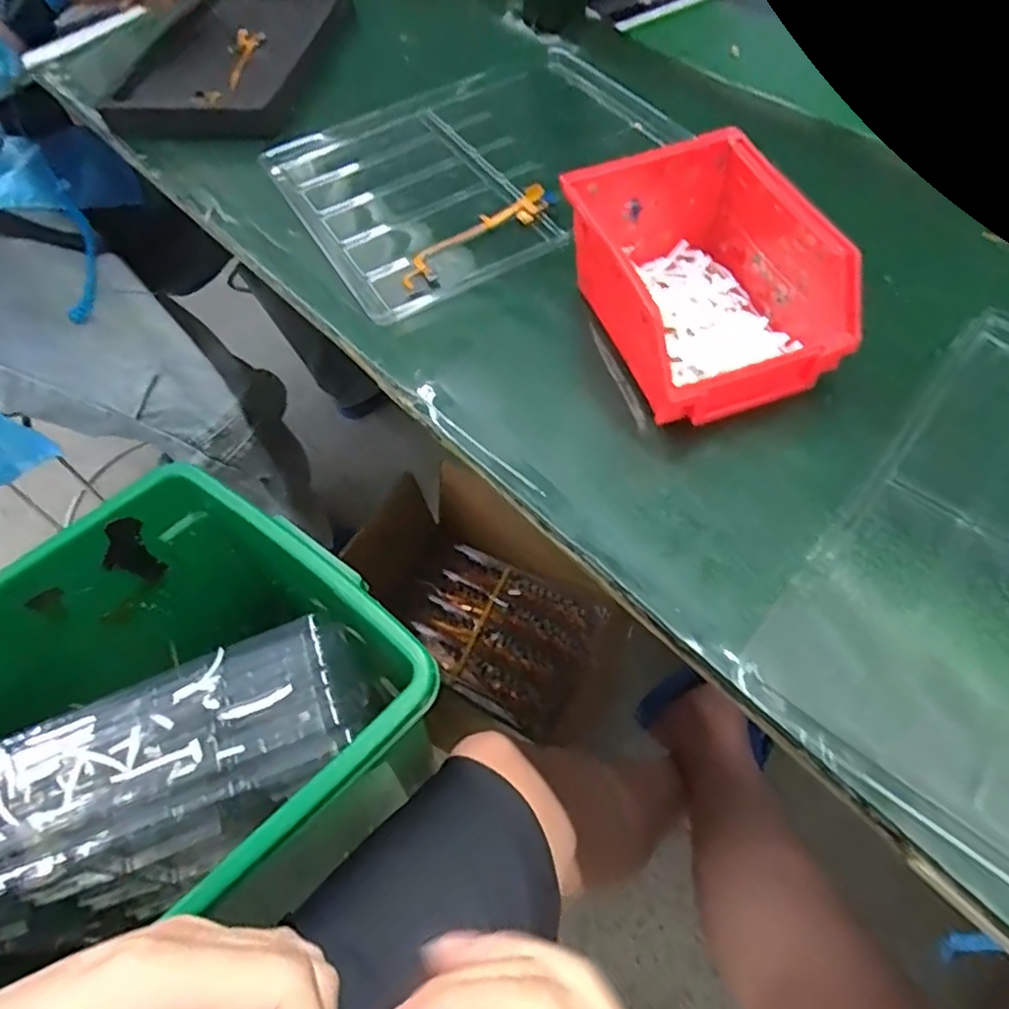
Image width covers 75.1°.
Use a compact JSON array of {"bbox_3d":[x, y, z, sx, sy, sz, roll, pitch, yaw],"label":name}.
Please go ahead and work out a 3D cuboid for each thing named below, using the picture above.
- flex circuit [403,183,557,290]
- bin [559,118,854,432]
[{"bbox_3d":[-0.018,-0.183,0.443,0.133,0.007,0.030,-40,64,-22],"label":"flex circuit"},{"bbox_3d":[0.106,-0.122,0.360,0.102,0.078,0.143,-17,57,-9],"label":"bin"}]

